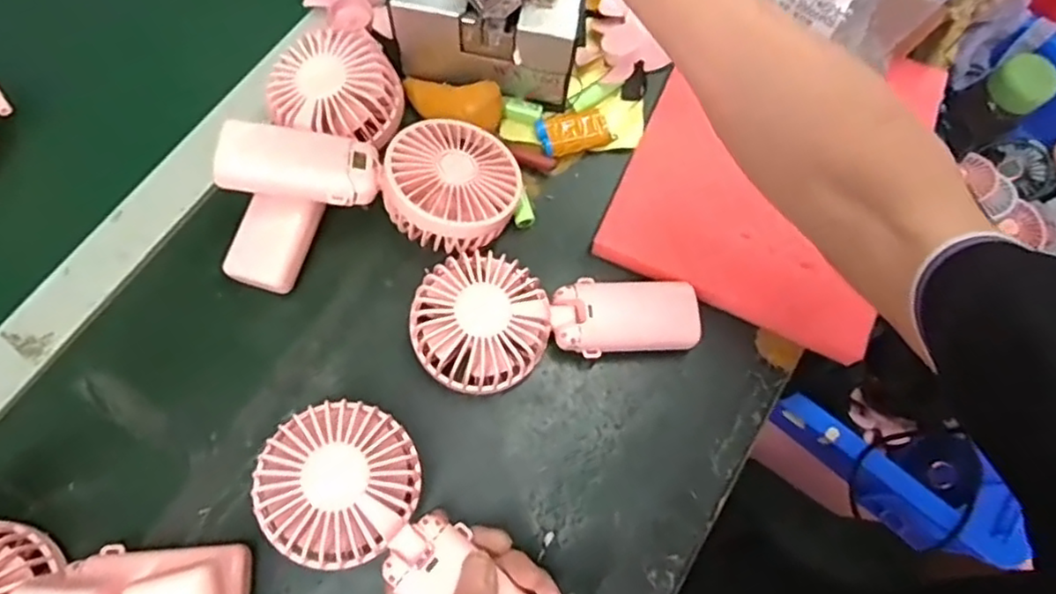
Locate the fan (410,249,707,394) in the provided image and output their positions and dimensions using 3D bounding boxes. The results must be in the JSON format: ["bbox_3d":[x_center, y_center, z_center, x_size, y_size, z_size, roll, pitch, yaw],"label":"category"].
[{"bbox_3d":[0.018,0.022,0.417,0.184,0.043,0.086,7,71,-1],"label":"fan"}]

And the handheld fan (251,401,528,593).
[{"bbox_3d":[-0.066,0.131,0.350,0.174,0.034,0.078,42,76,2],"label":"handheld fan"}]

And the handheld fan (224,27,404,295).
[{"bbox_3d":[-0.147,-0.098,0.441,0.087,0.045,0.196,19,71,3],"label":"handheld fan"}]

